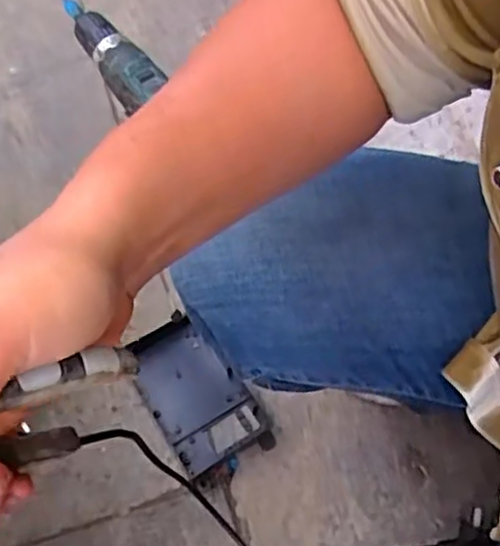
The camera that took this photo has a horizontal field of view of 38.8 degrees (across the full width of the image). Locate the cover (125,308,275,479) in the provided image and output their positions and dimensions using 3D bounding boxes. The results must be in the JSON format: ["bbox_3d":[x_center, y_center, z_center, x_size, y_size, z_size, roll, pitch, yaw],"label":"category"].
[{"bbox_3d":[-0.059,0.129,0.760,0.098,0.024,0.164,-29,68,-15],"label":"cover"}]

